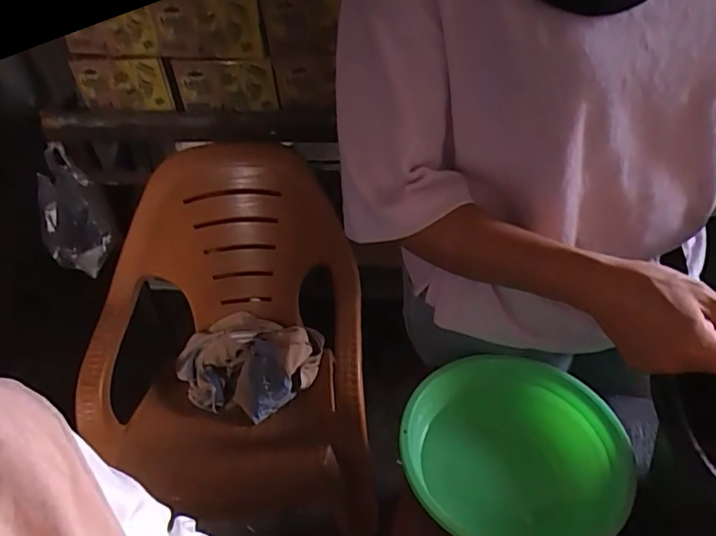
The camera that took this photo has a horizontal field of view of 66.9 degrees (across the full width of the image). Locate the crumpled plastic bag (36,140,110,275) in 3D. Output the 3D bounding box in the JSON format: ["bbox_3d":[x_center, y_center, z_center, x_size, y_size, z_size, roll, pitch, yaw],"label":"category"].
[{"bbox_3d":[-0.750,-0.143,1.404,0.142,0.340,0.093,-6,20,1],"label":"crumpled plastic bag"}]

